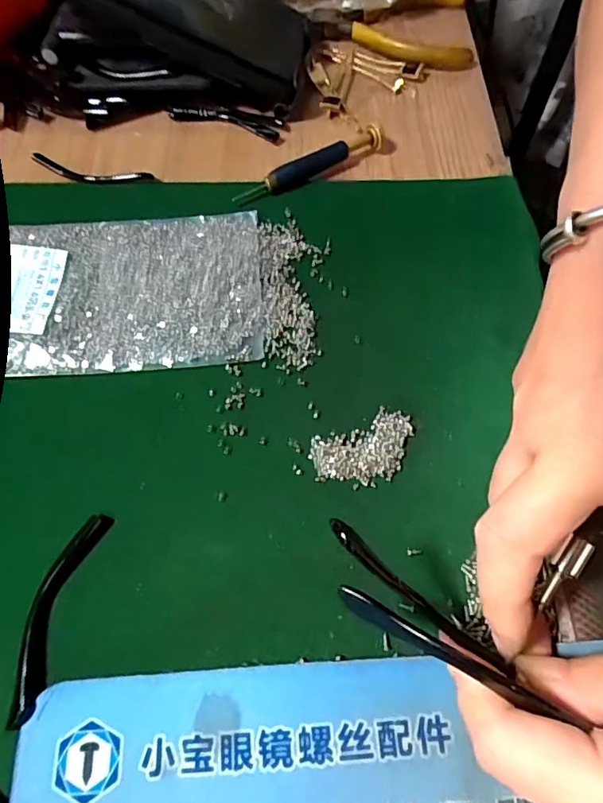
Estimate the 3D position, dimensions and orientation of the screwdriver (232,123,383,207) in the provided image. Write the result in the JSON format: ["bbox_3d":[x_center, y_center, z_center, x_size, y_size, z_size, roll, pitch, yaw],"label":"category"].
[{"bbox_3d":[0.004,-0.131,0.296,0.091,0.012,0.012,-29,66,-14],"label":"screwdriver"}]

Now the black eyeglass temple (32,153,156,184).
[{"bbox_3d":[-0.121,-0.130,0.303,0.076,0.005,0.016,12,63,6],"label":"black eyeglass temple"}]

